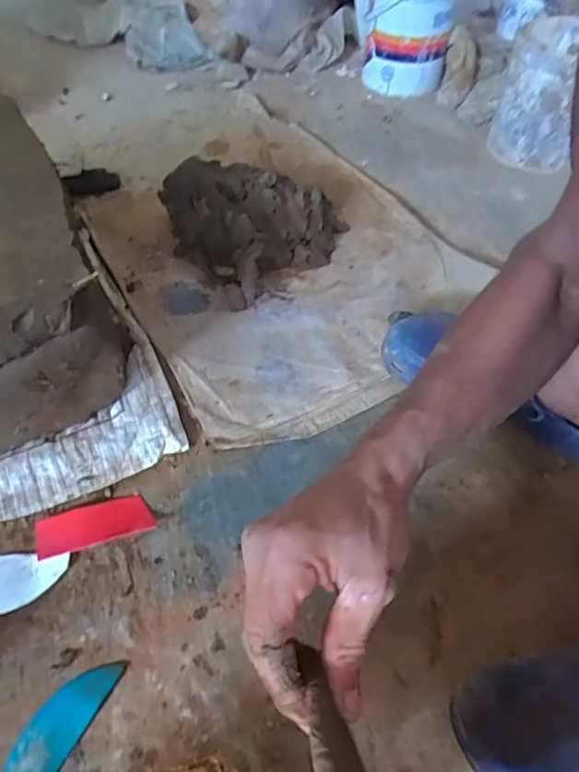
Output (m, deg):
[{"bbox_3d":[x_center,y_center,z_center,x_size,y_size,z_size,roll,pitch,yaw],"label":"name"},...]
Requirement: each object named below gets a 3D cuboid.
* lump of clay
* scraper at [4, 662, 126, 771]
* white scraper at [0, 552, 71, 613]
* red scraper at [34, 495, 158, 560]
[{"bbox_3d":[-0.045,-0.249,0.778,0.240,0.099,0.213,-34,60,-26],"label":"lump of clay"},{"bbox_3d":[-0.183,0.269,0.421,0.041,0.007,0.119,24,54,16],"label":"scraper"},{"bbox_3d":[-0.246,0.179,0.493,0.079,0.005,0.053,-2,56,-3],"label":"white scraper"},{"bbox_3d":[-0.189,0.133,0.526,0.107,0.007,0.045,-14,53,-13],"label":"red scraper"}]

